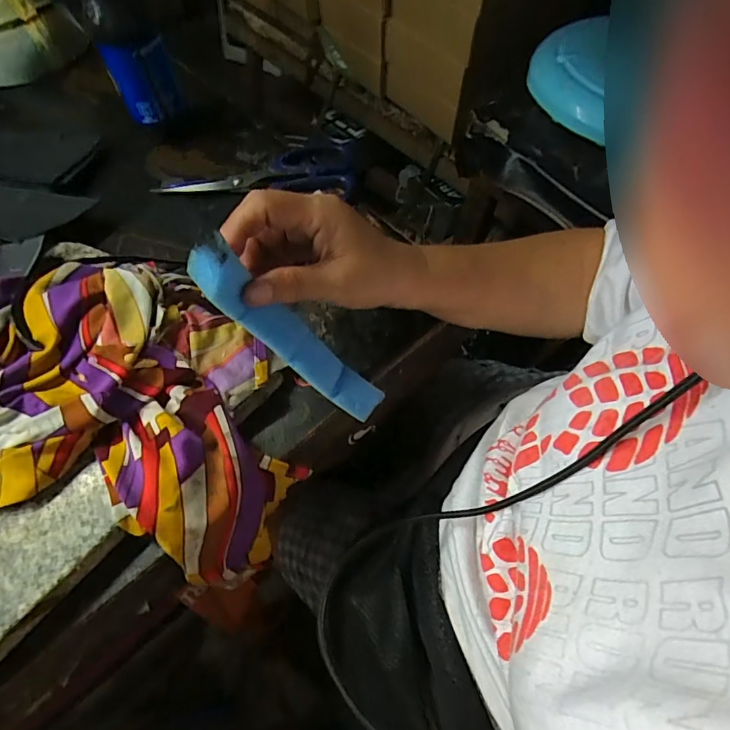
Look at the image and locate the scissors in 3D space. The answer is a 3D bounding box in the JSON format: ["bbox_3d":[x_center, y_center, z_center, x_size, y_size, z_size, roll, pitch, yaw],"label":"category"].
[{"bbox_3d":[-0.102,-0.185,0.441,0.181,0.021,0.050,2,60,2],"label":"scissors"}]

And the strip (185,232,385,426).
[{"bbox_3d":[-0.041,-0.015,0.277,0.027,0.153,0.026,-8,53,36],"label":"strip"}]

